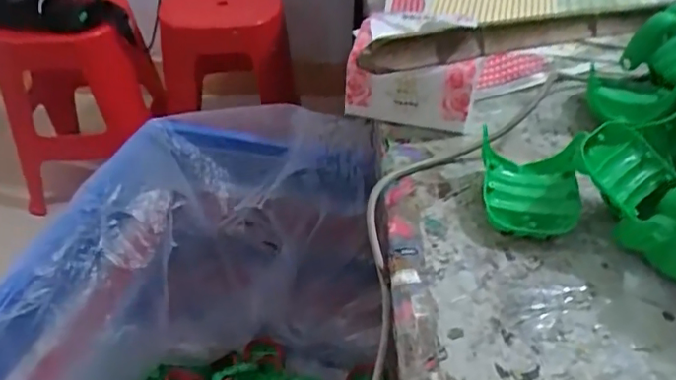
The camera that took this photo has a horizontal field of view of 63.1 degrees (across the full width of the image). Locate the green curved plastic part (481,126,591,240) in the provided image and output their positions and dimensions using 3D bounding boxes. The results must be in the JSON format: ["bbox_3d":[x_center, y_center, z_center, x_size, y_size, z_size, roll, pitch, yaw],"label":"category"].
[{"bbox_3d":[0.161,-0.005,0.461,0.081,0.056,0.086,4,44,3],"label":"green curved plastic part"}]

